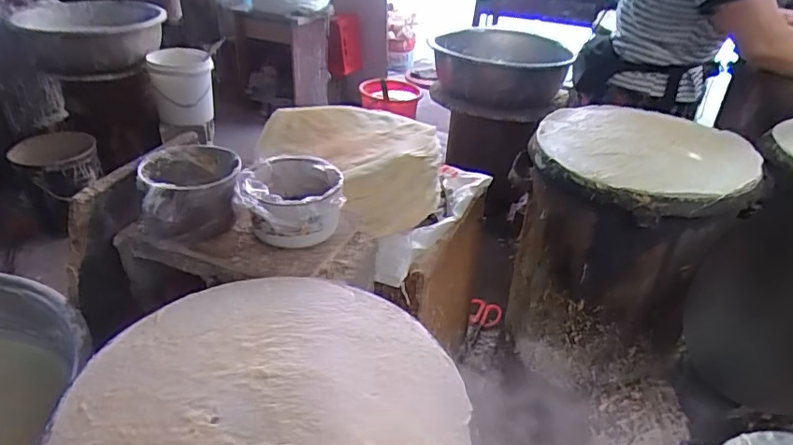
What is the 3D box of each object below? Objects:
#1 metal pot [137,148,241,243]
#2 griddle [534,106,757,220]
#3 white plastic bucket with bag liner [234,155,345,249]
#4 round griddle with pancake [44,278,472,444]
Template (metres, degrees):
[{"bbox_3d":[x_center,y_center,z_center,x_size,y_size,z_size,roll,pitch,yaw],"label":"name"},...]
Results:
[{"bbox_3d":[-0.306,-0.043,0.828,0.141,0.092,0.159,-9,34,-17],"label":"metal pot"},{"bbox_3d":[0.425,-0.128,0.967,0.292,0.059,0.370,-23,41,-30],"label":"griddle"},{"bbox_3d":[-0.164,-0.033,0.834,0.151,0.093,0.142,2,32,-1],"label":"white plastic bucket with bag liner"},{"bbox_3d":[-0.119,0.177,0.526,0.362,0.030,0.358,0,35,0],"label":"round griddle with pancake"}]

